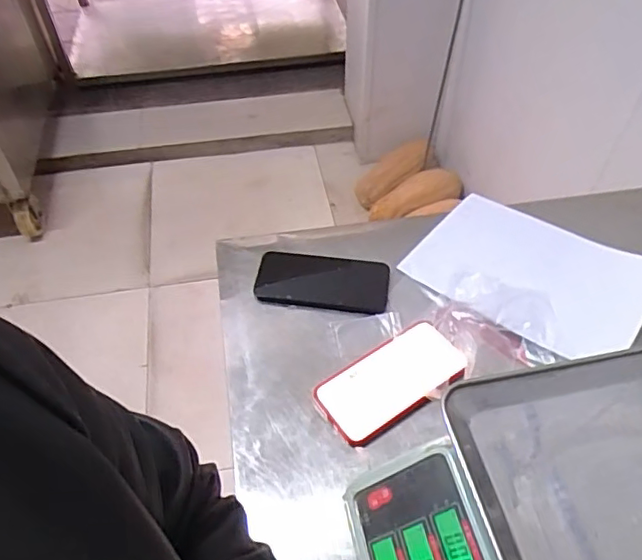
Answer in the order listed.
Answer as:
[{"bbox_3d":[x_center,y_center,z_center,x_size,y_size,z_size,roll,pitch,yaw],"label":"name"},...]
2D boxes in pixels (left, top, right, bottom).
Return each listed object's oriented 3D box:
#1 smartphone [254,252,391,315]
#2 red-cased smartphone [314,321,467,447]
[{"bbox_3d":[0.003,0.001,0.699,0.159,0.010,0.078,6,50,6],"label":"smartphone"},{"bbox_3d":[0.075,0.105,0.604,0.153,0.018,0.082,-27,55,-20],"label":"red-cased smartphone"}]

